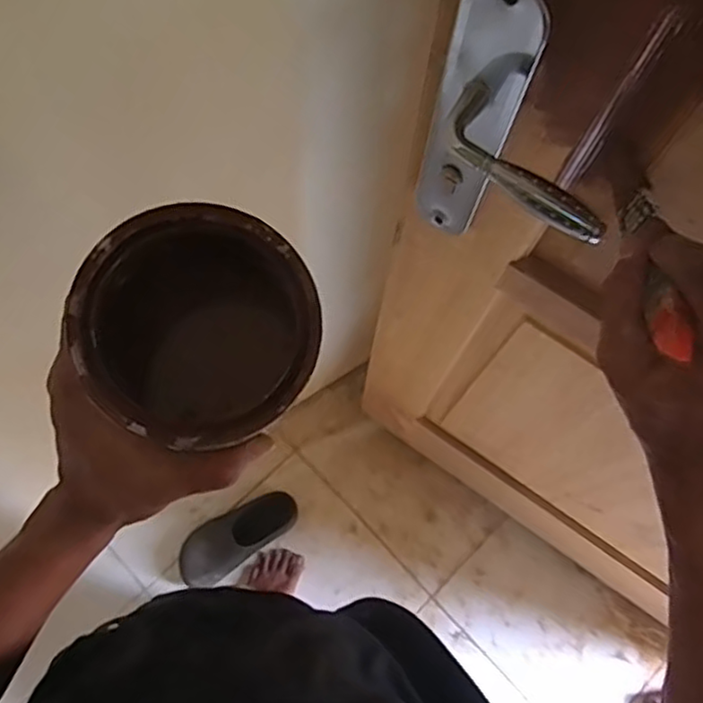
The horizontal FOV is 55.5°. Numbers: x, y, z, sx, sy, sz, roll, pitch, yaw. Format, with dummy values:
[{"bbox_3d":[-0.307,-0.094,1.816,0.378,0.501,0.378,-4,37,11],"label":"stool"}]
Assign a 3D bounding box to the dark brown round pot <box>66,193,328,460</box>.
[{"bbox_3d":[-0.065,-0.010,0.317,0.102,0.087,0.103,0,75,-1],"label":"dark brown round pot"}]

